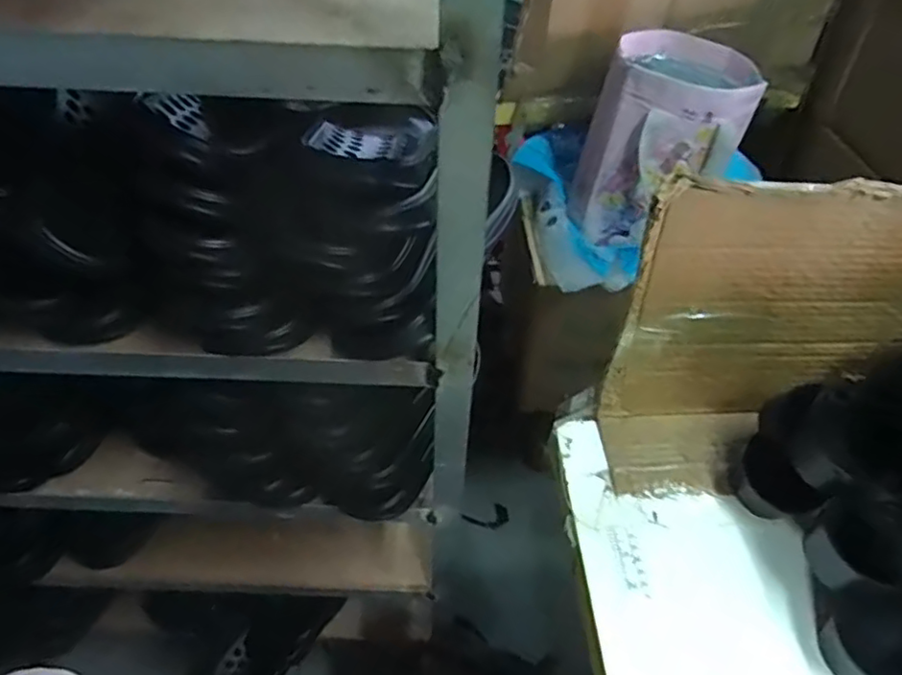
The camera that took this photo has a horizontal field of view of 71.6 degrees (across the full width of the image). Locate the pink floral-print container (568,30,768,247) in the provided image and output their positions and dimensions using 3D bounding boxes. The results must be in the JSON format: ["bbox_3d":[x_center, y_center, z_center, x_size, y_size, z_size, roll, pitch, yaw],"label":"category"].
[{"bbox_3d":[0.296,-0.278,0.876,0.191,0.224,0.201,21,51,17],"label":"pink floral-print container"}]

